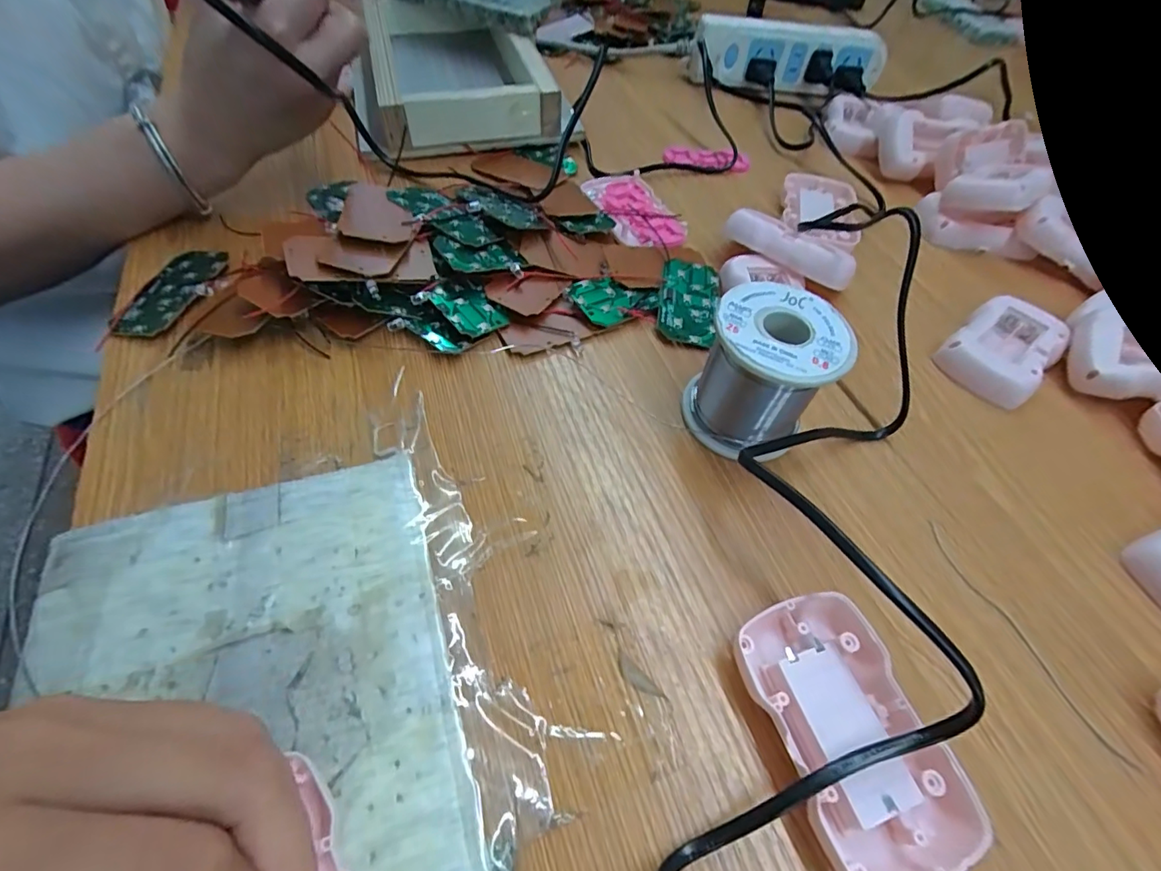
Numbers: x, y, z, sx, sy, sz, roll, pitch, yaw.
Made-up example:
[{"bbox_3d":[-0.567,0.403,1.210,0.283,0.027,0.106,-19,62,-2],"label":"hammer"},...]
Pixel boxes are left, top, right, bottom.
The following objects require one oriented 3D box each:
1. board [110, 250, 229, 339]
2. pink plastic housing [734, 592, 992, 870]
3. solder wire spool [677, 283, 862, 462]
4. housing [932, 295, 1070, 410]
[{"bbox_3d":[-0.234,-0.085,0.293,0.041,0.009,0.072,19,56,9],"label":"board"},{"bbox_3d":[0.096,0.107,0.183,0.054,0.020,0.090,-15,58,-14],"label":"pink plastic housing"},{"bbox_3d":[0.089,-0.031,0.252,0.058,0.065,0.057,2,55,-3],"label":"solder wire spool"},{"bbox_3d":[0.261,-0.054,0.315,0.084,0.018,0.052,-34,64,-25],"label":"housing"}]

